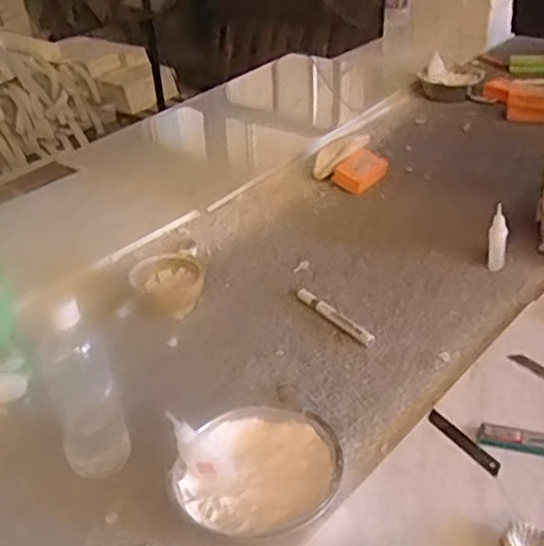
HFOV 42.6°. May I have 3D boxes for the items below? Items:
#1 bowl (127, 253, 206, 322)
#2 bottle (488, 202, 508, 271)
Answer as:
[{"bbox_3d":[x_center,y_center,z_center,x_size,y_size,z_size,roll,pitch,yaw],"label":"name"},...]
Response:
[{"bbox_3d":[-0.140,0.010,0.950,0.083,0.051,0.098,4,34,9],"label":"bowl"},{"bbox_3d":[0.318,-0.051,0.979,0.026,0.090,0.028,7,35,14],"label":"bottle"}]

